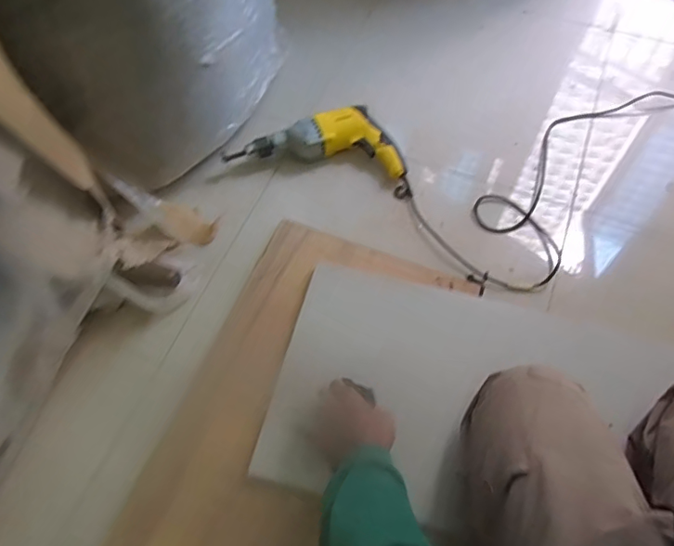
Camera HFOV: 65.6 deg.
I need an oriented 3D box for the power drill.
[{"bbox_3d":[-0.025,-0.265,1.082,0.382,0.072,0.161,13,61,7],"label":"power drill"}]

